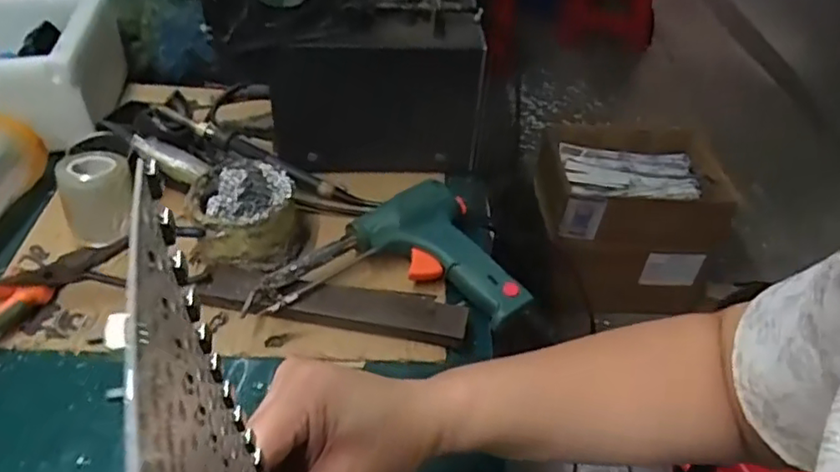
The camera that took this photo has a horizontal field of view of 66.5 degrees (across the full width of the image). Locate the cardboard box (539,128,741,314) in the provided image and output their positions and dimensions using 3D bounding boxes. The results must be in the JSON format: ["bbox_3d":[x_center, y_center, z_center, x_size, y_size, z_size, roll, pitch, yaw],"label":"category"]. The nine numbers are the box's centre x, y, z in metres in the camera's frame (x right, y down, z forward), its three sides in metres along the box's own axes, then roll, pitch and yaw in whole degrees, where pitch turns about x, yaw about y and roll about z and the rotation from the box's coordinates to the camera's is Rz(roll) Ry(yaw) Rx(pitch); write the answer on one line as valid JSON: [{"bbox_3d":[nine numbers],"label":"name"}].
[{"bbox_3d":[0.419,-0.041,1.386,0.366,0.306,0.252,5,42,1],"label":"cardboard box"}]

